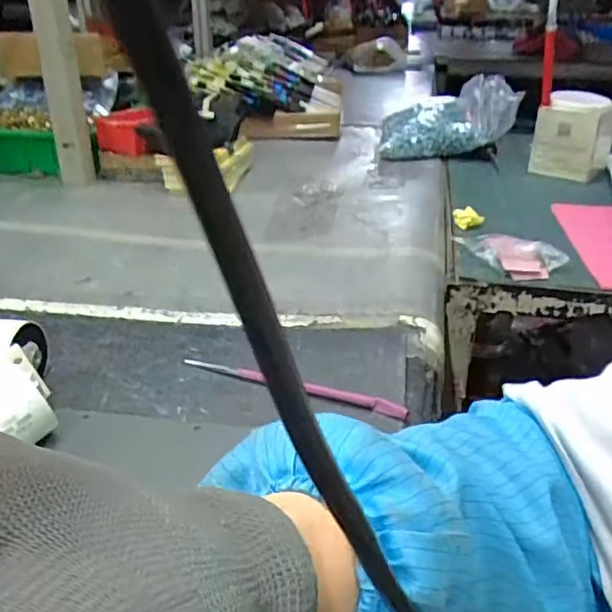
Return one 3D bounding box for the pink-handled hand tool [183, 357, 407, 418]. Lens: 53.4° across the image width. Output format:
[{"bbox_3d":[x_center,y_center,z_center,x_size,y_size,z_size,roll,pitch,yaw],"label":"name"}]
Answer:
[{"bbox_3d":[-0.015,0.063,0.516,0.210,0.013,0.013,13,31,25],"label":"pink-handled hand tool"}]

